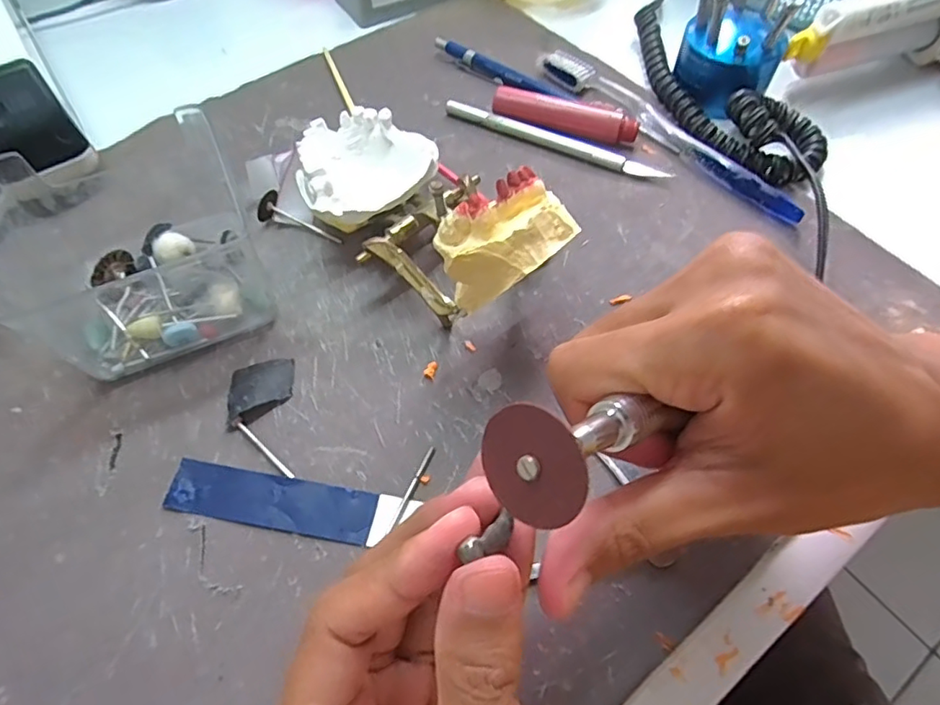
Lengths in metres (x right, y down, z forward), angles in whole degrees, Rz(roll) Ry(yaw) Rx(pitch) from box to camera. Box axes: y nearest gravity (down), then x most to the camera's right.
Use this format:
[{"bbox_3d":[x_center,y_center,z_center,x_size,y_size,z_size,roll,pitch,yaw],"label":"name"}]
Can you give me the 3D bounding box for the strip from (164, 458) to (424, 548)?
[{"bbox_3d":[-0.072,0.060,0.227,0.096,0.004,0.021,9,60,7],"label":"strip"}]

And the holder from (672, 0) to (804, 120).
[{"bbox_3d":[0.163,-0.190,0.332,0.056,0.070,0.055,-1,59,1],"label":"holder"}]

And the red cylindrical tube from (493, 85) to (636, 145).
[{"bbox_3d":[0.056,-0.142,0.338,0.086,0.018,0.015,18,61,12],"label":"red cylindrical tube"}]

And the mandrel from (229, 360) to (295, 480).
[{"bbox_3d":[-0.090,0.027,0.245,0.027,0.007,0.056,-11,59,-5],"label":"mandrel"}]

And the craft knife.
[{"bbox_3d":[0.048,-0.125,0.335,0.138,0.008,0.012,22,62,14],"label":"craft knife"}]

